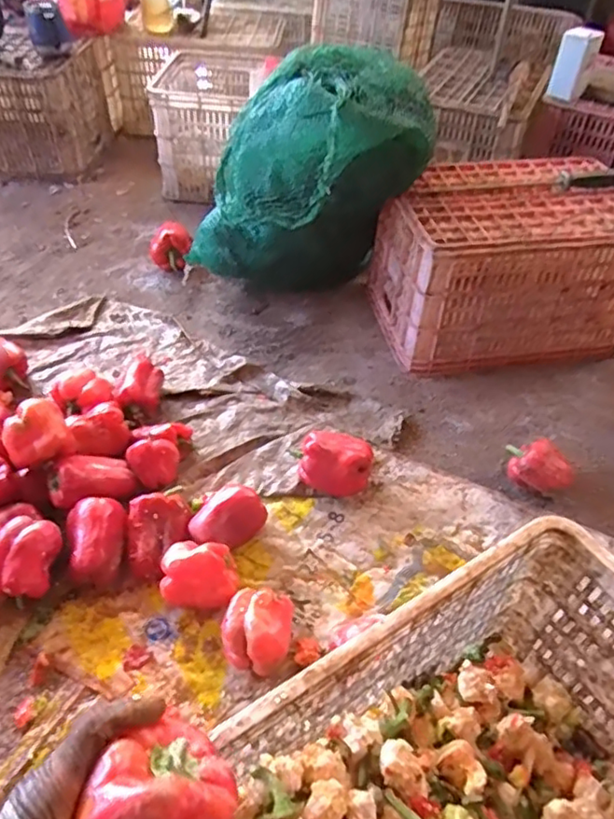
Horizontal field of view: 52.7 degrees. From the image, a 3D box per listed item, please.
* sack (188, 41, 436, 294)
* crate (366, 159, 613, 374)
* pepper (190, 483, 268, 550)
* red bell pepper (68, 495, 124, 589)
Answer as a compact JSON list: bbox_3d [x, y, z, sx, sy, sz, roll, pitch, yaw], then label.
[{"bbox_3d":[0.000,-0.436,1.279,0.416,0.456,0.293,-24,52,-23],"label":"sack"},{"bbox_3d":[0.415,-0.315,1.322,0.508,0.279,0.355,-8,48,-10],"label":"crate"},{"bbox_3d":[-0.127,0.169,0.962,0.115,0.068,0.074,-31,55,-28],"label":"pepper"},{"bbox_3d":[-0.311,0.196,0.924,0.084,0.074,0.116,-11,48,-13],"label":"red bell pepper"}]

